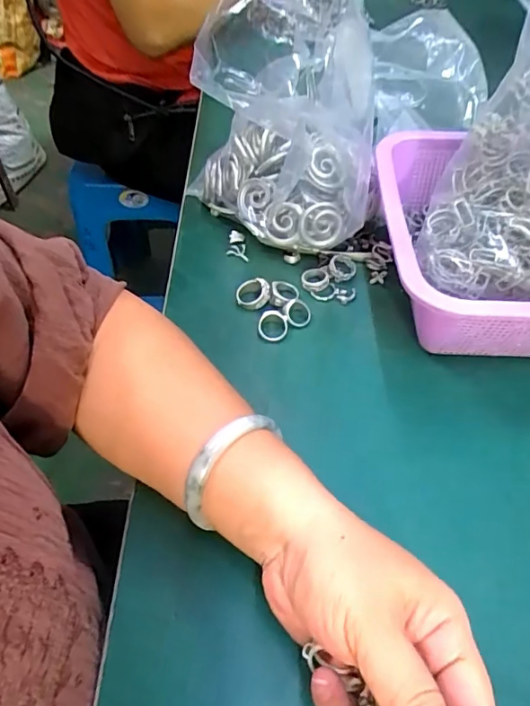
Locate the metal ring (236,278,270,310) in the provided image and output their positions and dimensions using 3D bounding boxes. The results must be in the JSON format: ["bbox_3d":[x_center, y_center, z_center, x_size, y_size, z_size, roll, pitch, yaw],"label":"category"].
[{"bbox_3d":[-0.010,-0.049,0.413,0.028,0.006,0.026,-9,71,16],"label":"metal ring"}]

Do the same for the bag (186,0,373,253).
[{"bbox_3d":[0.012,-0.194,0.405,0.144,0.216,0.109,4,51,4],"label":"bag"}]

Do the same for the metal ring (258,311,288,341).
[{"bbox_3d":[0.006,-0.022,0.392,0.024,0.009,0.026,-1,50,2],"label":"metal ring"}]

